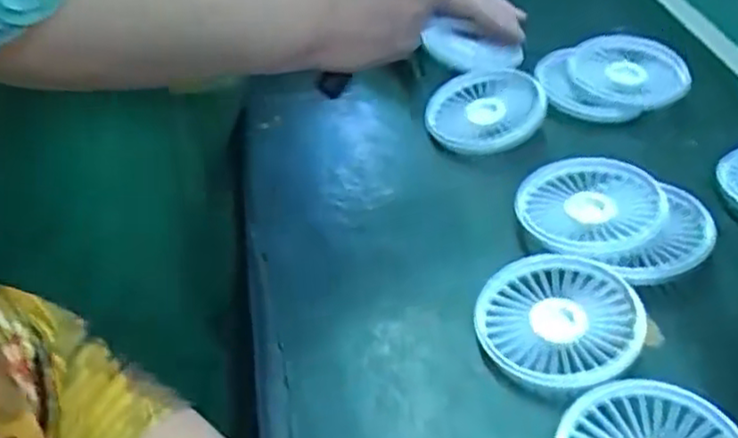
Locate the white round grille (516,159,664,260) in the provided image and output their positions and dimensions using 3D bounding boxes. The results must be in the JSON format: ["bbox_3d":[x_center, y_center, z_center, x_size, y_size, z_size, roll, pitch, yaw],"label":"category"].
[{"bbox_3d":[0.144,-0.008,0.464,0.089,0.020,0.095,-1,38,1],"label":"white round grille"}]

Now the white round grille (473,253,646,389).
[{"bbox_3d":[0.108,0.055,0.404,0.088,0.017,0.090,-1,38,1],"label":"white round grille"}]

